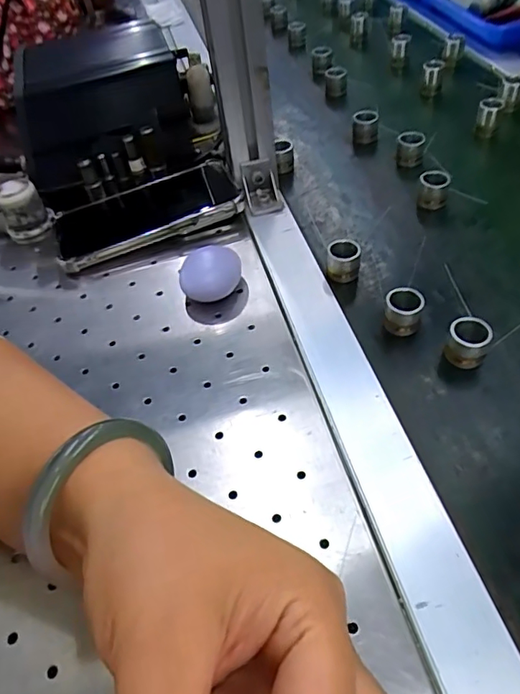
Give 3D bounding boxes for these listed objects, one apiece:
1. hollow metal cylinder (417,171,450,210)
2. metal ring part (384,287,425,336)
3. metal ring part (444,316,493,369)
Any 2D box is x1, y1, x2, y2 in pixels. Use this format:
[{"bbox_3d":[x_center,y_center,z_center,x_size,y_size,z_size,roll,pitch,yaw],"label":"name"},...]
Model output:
[{"bbox_3d":[0.148,-0.133,0.437,0.023,0.028,0.020,2,51,13],"label":"hollow metal cylinder"},{"bbox_3d":[0.099,-0.025,0.350,0.023,0.026,0.022,6,52,16],"label":"metal ring part"},{"bbox_3d":[0.134,-0.003,0.328,0.024,0.025,0.022,-6,49,7],"label":"metal ring part"}]

